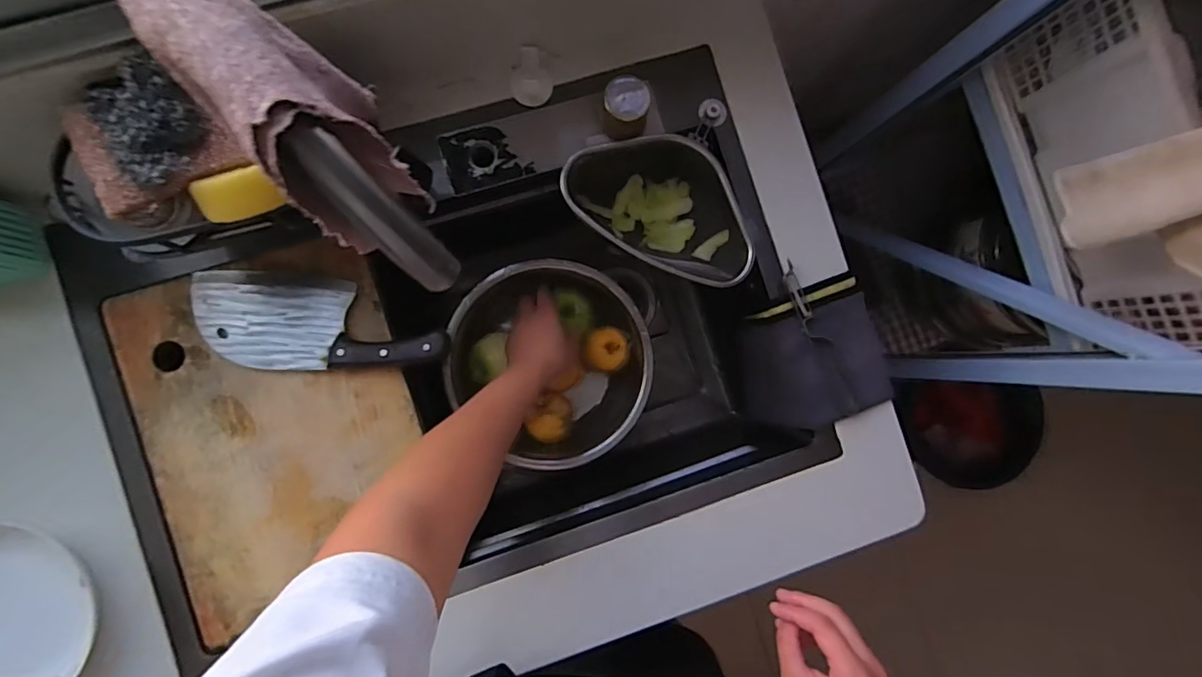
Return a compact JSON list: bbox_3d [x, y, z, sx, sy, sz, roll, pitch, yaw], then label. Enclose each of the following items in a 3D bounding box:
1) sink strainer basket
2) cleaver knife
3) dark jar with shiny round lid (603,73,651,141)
[{"bbox_3d":[0.070,-0.141,0.587,0.211,0.084,0.132,30,85,-3],"label":"sink strainer basket"},{"bbox_3d":[-0.271,-0.015,0.519,0.238,0.025,0.092,4,87,-5],"label":"cleaver knife"},{"bbox_3d":[0.025,-0.228,0.534,0.045,0.047,0.044,0,87,-5],"label":"dark jar with shiny round lid"}]

